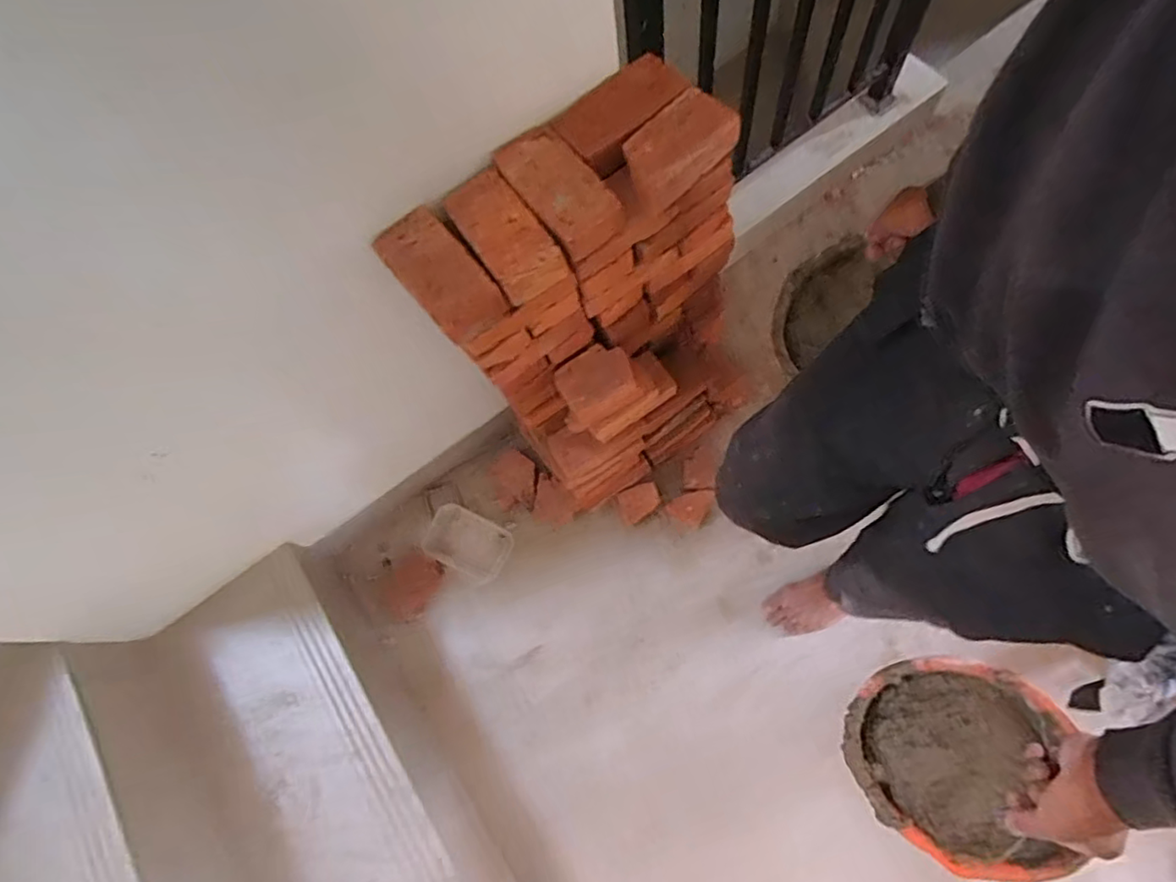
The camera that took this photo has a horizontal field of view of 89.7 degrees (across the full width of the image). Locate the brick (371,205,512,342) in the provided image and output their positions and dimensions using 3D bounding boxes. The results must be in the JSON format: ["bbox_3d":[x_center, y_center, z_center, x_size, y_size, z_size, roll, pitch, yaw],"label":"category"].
[{"bbox_3d":[-0.173,-0.194,0.686,0.080,0.058,0.158,-39,71,-17],"label":"brick"}]

